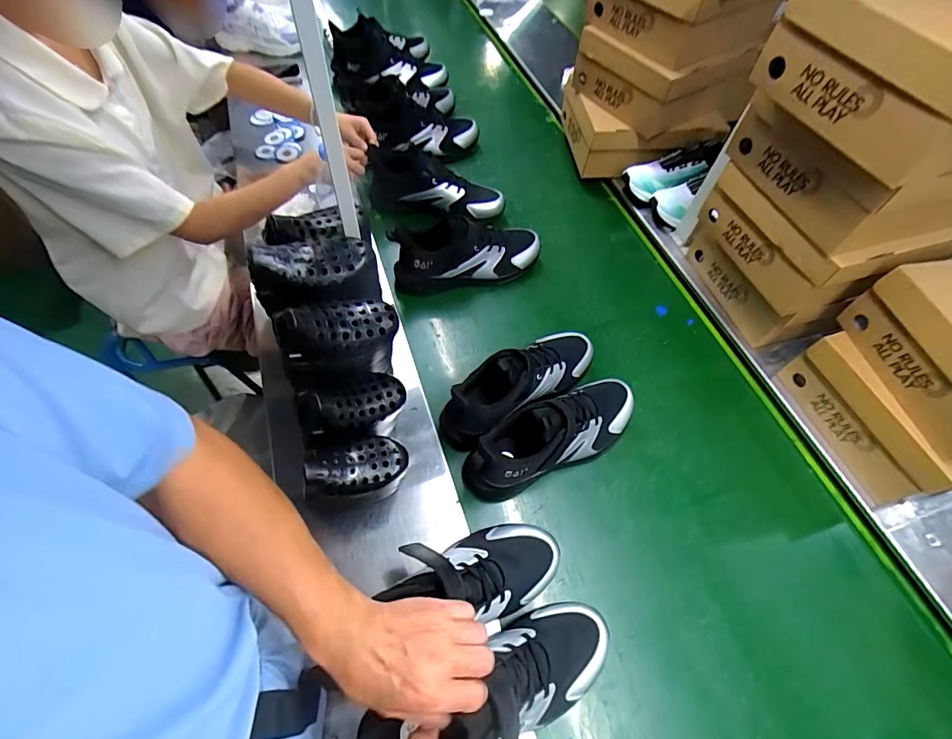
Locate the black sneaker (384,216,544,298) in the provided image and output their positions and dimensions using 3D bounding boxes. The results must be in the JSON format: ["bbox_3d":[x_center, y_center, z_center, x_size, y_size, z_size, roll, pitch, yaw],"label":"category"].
[{"bbox_3d":[-0.009,-0.223,0.831,0.292,0.123,0.096,-18,63,-14],"label":"black sneaker"}]

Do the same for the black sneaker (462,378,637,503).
[{"bbox_3d":[0.119,0.095,0.642,0.282,0.127,0.092,-26,65,-18],"label":"black sneaker"}]

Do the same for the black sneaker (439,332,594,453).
[{"bbox_3d":[0.073,0.021,0.684,0.288,0.129,0.097,-35,68,-22],"label":"black sneaker"}]

